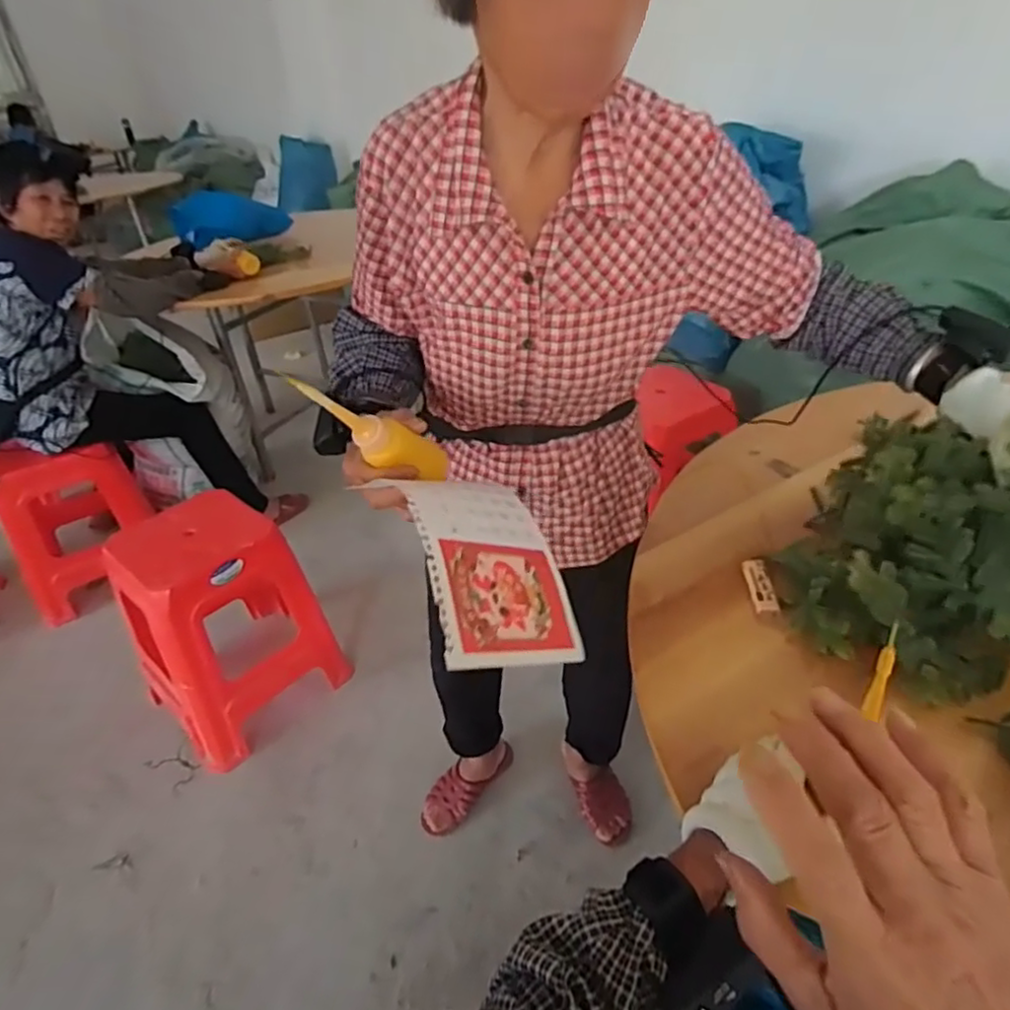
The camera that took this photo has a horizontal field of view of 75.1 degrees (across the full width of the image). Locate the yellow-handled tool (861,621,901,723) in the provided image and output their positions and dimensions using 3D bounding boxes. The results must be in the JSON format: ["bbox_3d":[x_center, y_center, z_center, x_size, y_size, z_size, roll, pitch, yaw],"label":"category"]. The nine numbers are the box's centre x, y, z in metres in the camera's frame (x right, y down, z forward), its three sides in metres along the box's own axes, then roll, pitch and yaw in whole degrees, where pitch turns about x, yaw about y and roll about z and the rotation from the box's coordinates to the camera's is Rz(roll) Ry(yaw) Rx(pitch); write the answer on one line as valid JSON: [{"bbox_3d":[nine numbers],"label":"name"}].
[{"bbox_3d":[0.229,0.102,0.398,0.006,0.073,0.011,-24,36,-29],"label":"yellow-handled tool"}]

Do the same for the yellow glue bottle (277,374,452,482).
[{"bbox_3d":[-0.114,-0.057,0.564,0.043,0.164,0.034,-52,38,12],"label":"yellow glue bottle"}]

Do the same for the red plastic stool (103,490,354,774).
[{"bbox_3d":[-0.617,0.258,1.444,0.289,0.471,0.357,23,45,34],"label":"red plastic stool"}]

